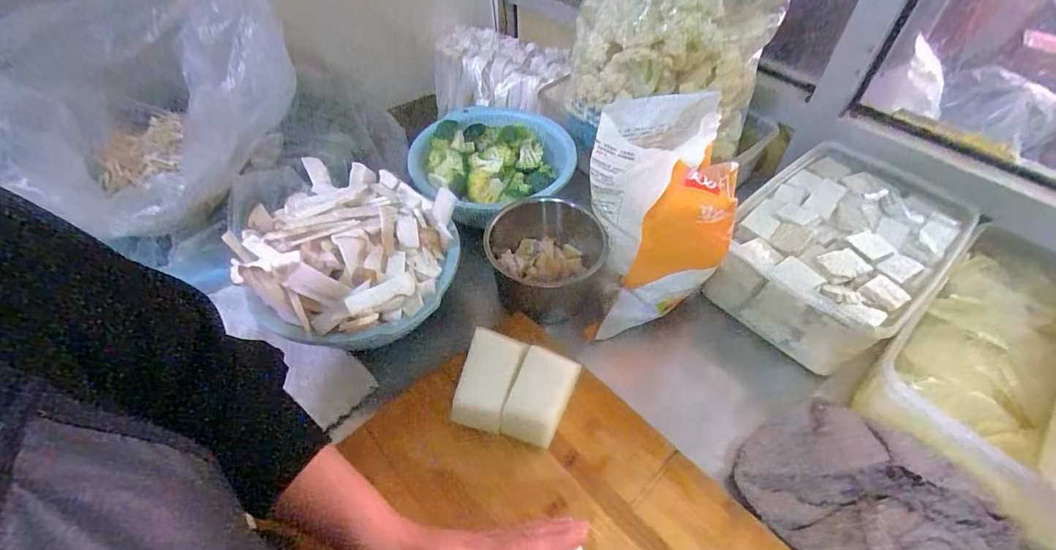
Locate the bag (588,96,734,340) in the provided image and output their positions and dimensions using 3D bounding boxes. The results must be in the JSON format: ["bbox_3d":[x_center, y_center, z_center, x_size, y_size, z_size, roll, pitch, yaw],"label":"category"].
[{"bbox_3d":[0.149,-0.061,0.487,0.156,0.218,0.108,-13,51,-9],"label":"bag"}]

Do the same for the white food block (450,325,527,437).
[{"bbox_3d":[-0.034,0.105,0.436,0.051,0.061,0.082,11,51,10],"label":"white food block"}]

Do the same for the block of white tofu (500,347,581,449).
[{"bbox_3d":[0.012,0.116,0.428,0.049,0.056,0.074,18,53,15],"label":"block of white tofu"}]

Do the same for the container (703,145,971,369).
[{"bbox_3d":[0.357,-0.032,0.544,0.266,0.087,0.192,-36,58,-25],"label":"container"}]

